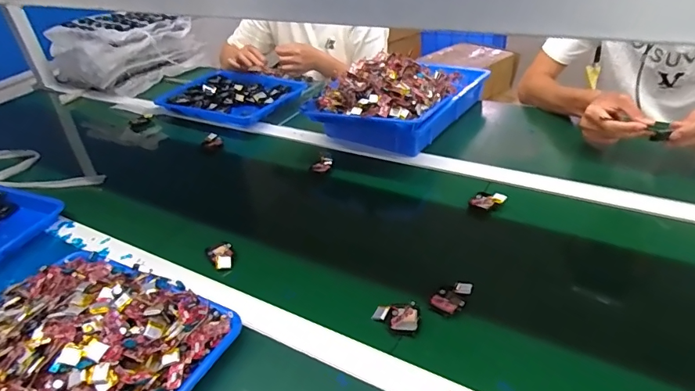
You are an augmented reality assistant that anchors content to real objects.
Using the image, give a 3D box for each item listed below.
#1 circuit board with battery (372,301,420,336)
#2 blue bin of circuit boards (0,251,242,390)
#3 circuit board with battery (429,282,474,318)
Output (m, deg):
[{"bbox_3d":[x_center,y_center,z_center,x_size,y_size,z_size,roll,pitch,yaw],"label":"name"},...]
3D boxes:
[{"bbox_3d":[0.059,0.149,0.559,0.054,0.021,0.036,5,36,15],"label":"circuit board with battery"},{"bbox_3d":[-0.318,0.172,0.517,0.320,0.064,0.243,14,39,25],"label":"blue bin of circuit boards"},{"bbox_3d":[0.133,0.128,0.578,0.039,0.018,0.057,24,45,35],"label":"circuit board with battery"}]

